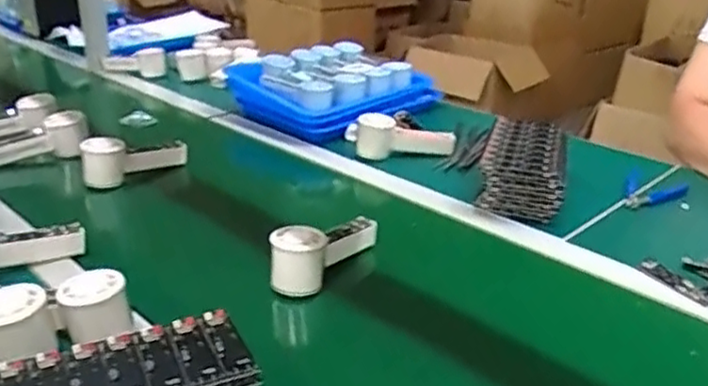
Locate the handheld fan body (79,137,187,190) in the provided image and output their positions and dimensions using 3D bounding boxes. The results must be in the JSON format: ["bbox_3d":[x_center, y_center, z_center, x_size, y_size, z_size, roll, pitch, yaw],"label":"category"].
[{"bbox_3d":[-0.307,-0.045,0.977,0.151,0.077,0.054,-11,27,-25],"label":"handheld fan body"}]

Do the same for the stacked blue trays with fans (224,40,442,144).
[{"bbox_3d":[-0.033,-0.197,1.274,0.316,0.100,0.266,-16,30,-33],"label":"stacked blue trays with fans"}]

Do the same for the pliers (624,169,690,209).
[{"bbox_3d":[0.417,0.002,0.961,0.080,0.013,0.119,15,28,28],"label":"pliers"}]

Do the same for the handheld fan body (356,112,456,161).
[{"bbox_3d":[0.076,-0.090,1.091,0.160,0.069,0.072,-1,25,-5],"label":"handheld fan body"}]

